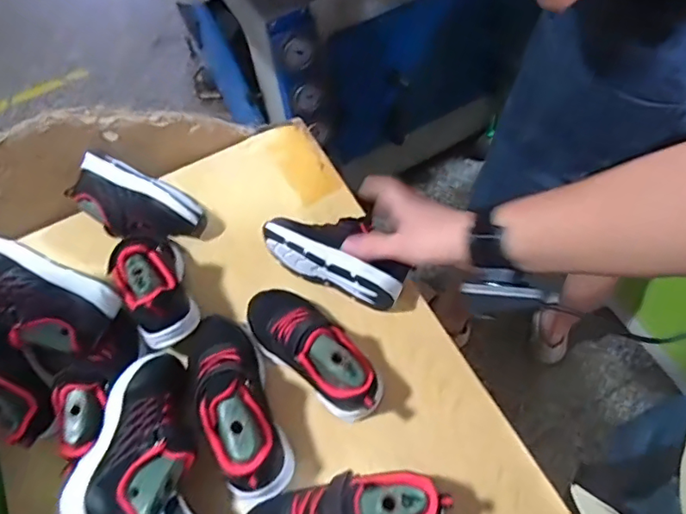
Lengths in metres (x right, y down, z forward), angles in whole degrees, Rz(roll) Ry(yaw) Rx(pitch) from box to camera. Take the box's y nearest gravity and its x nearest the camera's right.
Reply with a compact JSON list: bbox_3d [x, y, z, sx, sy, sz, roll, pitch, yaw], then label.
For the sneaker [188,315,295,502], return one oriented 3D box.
[{"bbox_3d":[-0.105,0.137,0.523,0.066,0.092,0.187,-20,61,-7],"label":"sneaker"}]

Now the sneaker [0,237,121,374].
[{"bbox_3d":[-0.318,0.044,0.544,0.169,0.066,0.097,26,74,-1],"label":"sneaker"}]

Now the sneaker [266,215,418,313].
[{"bbox_3d":[-0.002,-0.010,0.600,0.160,0.065,0.075,24,65,11],"label":"sneaker"}]

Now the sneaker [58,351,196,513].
[{"bbox_3d":[-0.180,0.165,0.489,0.098,0.063,0.167,5,61,7],"label":"sneaker"}]

